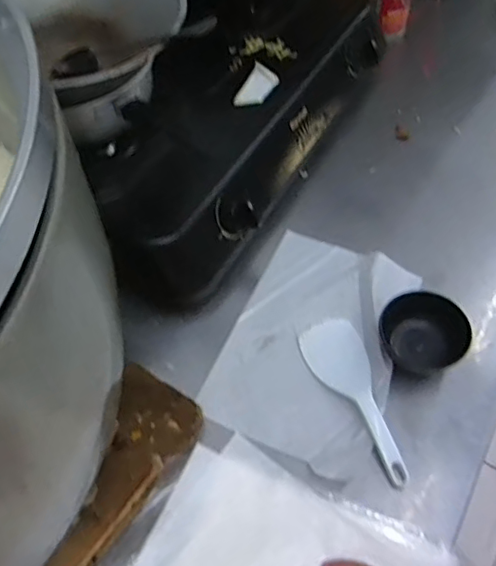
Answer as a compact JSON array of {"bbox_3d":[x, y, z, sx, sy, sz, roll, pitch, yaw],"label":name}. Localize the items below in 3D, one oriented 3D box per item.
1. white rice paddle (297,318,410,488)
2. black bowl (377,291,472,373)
[{"bbox_3d":[0.116,0.118,0.594,0.063,0.013,0.187,-18,58,-11],"label":"white rice paddle"},{"bbox_3d":[0.190,0.051,0.628,0.087,0.043,0.081,0,56,1],"label":"black bowl"}]

